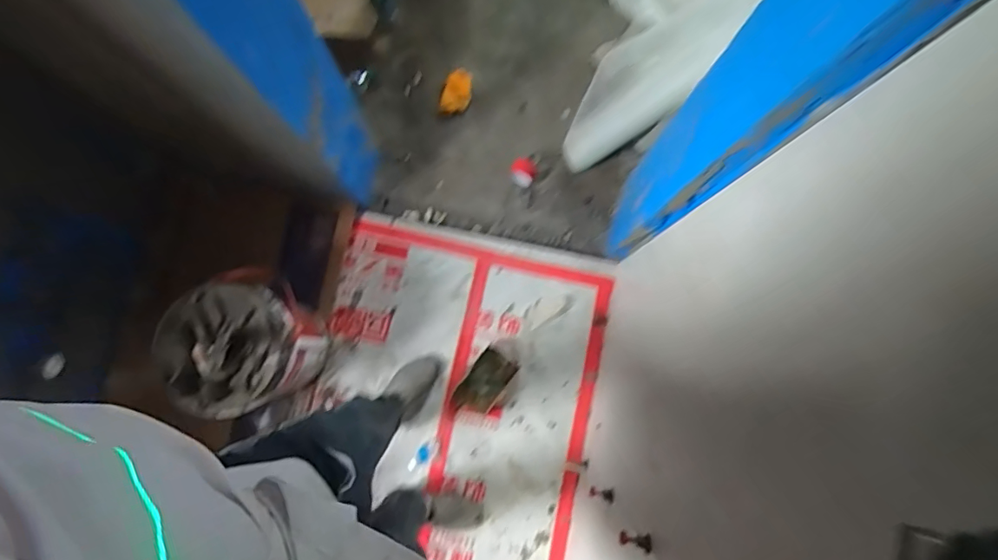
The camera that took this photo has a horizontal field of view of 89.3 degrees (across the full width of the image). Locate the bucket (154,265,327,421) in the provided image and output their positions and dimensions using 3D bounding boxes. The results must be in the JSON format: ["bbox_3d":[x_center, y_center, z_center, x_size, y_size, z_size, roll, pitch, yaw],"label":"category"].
[{"bbox_3d":[-0.653,0.175,1.381,0.331,0.404,0.286,38,83,5],"label":"bucket"}]

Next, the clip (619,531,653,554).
[{"bbox_3d":[0.231,0.443,0.855,0.051,0.018,0.026,6,81,0],"label":"clip"}]

